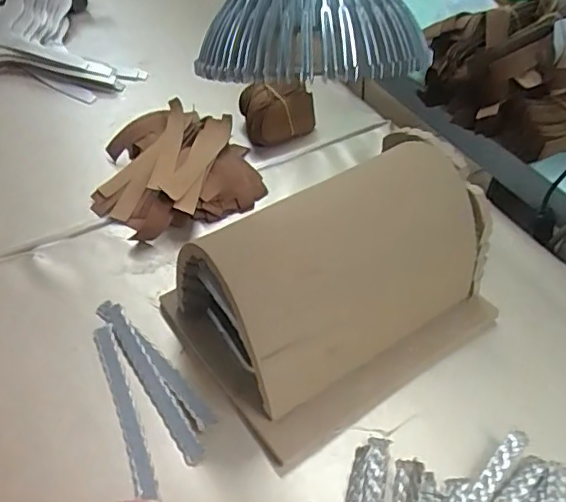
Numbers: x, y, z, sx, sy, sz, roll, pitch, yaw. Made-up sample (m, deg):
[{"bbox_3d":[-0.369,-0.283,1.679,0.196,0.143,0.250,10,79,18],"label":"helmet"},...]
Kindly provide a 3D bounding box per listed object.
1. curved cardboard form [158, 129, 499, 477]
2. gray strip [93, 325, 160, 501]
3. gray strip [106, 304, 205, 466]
[{"bbox_3d":[0.040,0.018,0.390,0.198,0.115,0.135,-27,54,-24],"label":"curved cardboard form"},{"bbox_3d":[-0.107,0.104,0.387,0.015,0.006,0.132,-18,50,-17],"label":"gray strip"},{"bbox_3d":[-0.093,0.091,0.400,0.016,0.004,0.135,-35,59,-10],"label":"gray strip"}]

